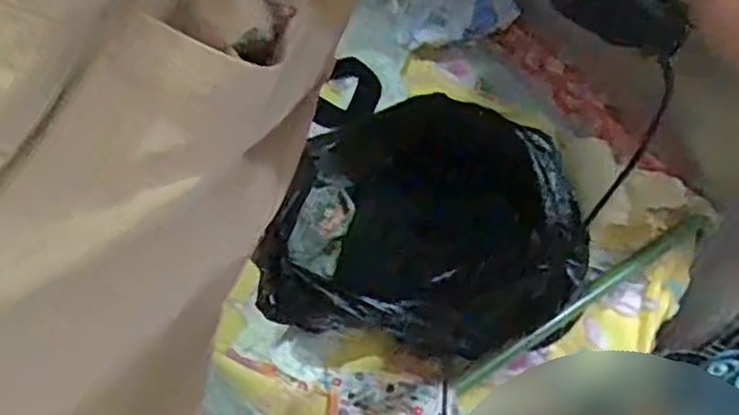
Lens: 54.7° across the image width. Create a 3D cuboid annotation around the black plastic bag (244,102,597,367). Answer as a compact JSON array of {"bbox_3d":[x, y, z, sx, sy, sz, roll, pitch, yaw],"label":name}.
[{"bbox_3d":[0.060,0.031,0.817,0.347,0.227,0.194,3,53,-2],"label":"black plastic bag"}]

